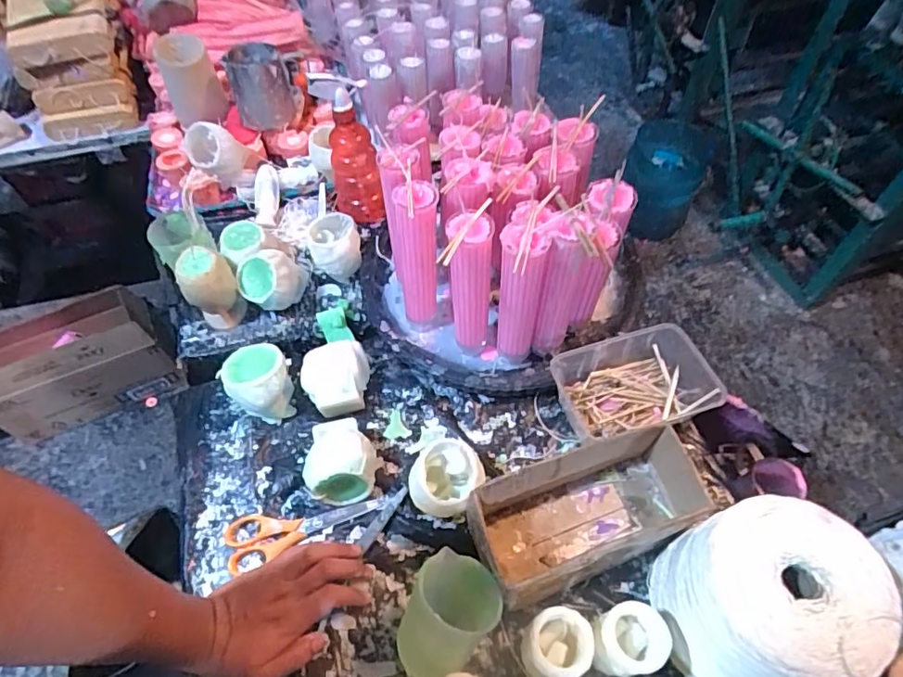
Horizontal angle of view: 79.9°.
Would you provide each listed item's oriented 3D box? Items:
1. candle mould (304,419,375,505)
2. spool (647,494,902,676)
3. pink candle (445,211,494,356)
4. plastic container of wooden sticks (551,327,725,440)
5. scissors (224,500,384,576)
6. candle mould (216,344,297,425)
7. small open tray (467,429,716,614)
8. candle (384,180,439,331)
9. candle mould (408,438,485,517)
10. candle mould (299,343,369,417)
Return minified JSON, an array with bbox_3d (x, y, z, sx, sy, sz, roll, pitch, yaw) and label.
[{"bbox_3d":[-0.124,0.137,0.601,0.076,0.071,0.076,-6,44,6],"label":"candle mould"},{"bbox_3d":[0.252,0.218,0.447,0.115,0.162,0.125,-1,55,1],"label":"spool"},{"bbox_3d":[0.020,-0.044,0.614,0.047,0.218,0.051,3,56,3],"label":"pink candle"},{"bbox_3d":[0.212,0.057,0.627,0.167,0.059,0.113,-15,56,-8],"label":"plastic container of wooden sticks"},{"bbox_3d":[-0.166,0.199,0.598,0.168,0.007,0.055,-22,58,-13],"label":"scissors"},{"bbox_3d":[-0.227,0.053,0.642,0.071,0.075,0.069,-1,55,1],"label":"candle mould"},{"bbox_3d":[0.147,0.175,0.546,0.248,0.094,0.098,-18,57,-10],"label":"small open tray"},{"bbox_3d":[-0.041,-0.091,0.647,0.052,0.222,0.056,-6,55,-3],"label":"candle"},{"bbox_3d":[-0.006,0.151,0.576,0.073,0.058,0.074,-1,55,1],"label":"candle mould"},{"bbox_3d":[-0.137,0.047,0.649,0.080,0.051,0.069,-18,57,-11],"label":"candle mould"}]

